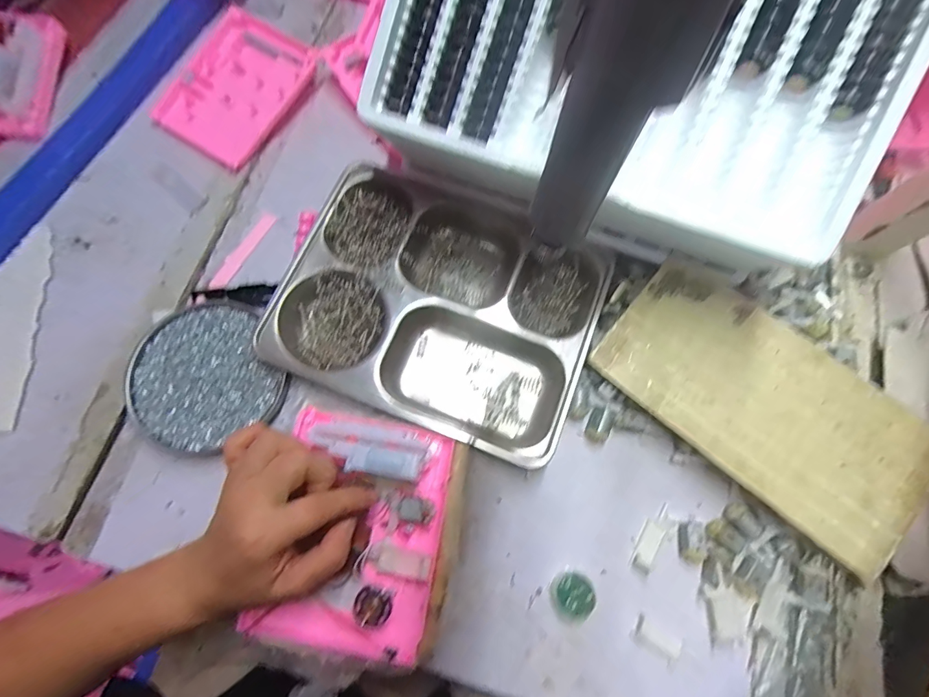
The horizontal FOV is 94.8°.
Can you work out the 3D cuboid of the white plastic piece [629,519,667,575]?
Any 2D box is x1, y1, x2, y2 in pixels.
[{"bbox_3d":[0.158,0.170,0.365,0.018,0.004,0.042,30,76,8],"label":"white plastic piece"}]

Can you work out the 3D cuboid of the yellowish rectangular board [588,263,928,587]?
[{"bbox_3d":[0.252,0.044,0.359,0.262,0.006,0.134,41,85,11],"label":"yellowish rectangular board"}]

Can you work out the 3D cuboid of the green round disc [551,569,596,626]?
[{"bbox_3d":[0.089,0.204,0.350,0.034,0.016,0.038,38,77,10],"label":"green round disc"}]

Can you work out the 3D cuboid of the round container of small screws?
[{"bbox_3d":[-0.236,0.026,0.385,0.126,0.013,0.126,0,74,-1],"label":"round container of small screws"}]

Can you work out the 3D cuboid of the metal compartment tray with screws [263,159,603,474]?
[{"bbox_3d":[-0.023,-0.041,0.403,0.276,0.033,0.218,21,75,5],"label":"metal compartment tray with screws"}]

